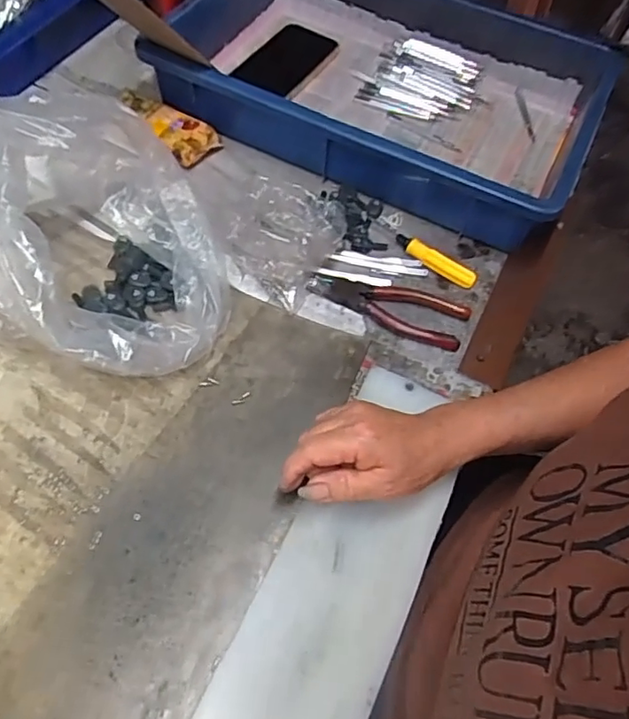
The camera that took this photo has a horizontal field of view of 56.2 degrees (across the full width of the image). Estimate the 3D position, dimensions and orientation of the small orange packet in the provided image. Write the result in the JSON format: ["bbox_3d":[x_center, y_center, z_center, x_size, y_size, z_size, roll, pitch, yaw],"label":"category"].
[{"bbox_3d":[-0.151,-0.240,0.600,0.106,0.030,0.053,36,63,17],"label":"small orange packet"}]

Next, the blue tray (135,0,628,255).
[{"bbox_3d":[0.069,-0.302,0.634,0.429,0.085,0.285,25,60,11],"label":"blue tray"}]

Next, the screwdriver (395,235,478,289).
[{"bbox_3d":[0.111,-0.093,0.546,0.084,0.016,0.015,36,63,17],"label":"screwdriver"}]

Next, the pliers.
[{"bbox_3d":[0.064,-0.048,0.520,0.137,0.010,0.048,19,59,8],"label":"pliers"}]

